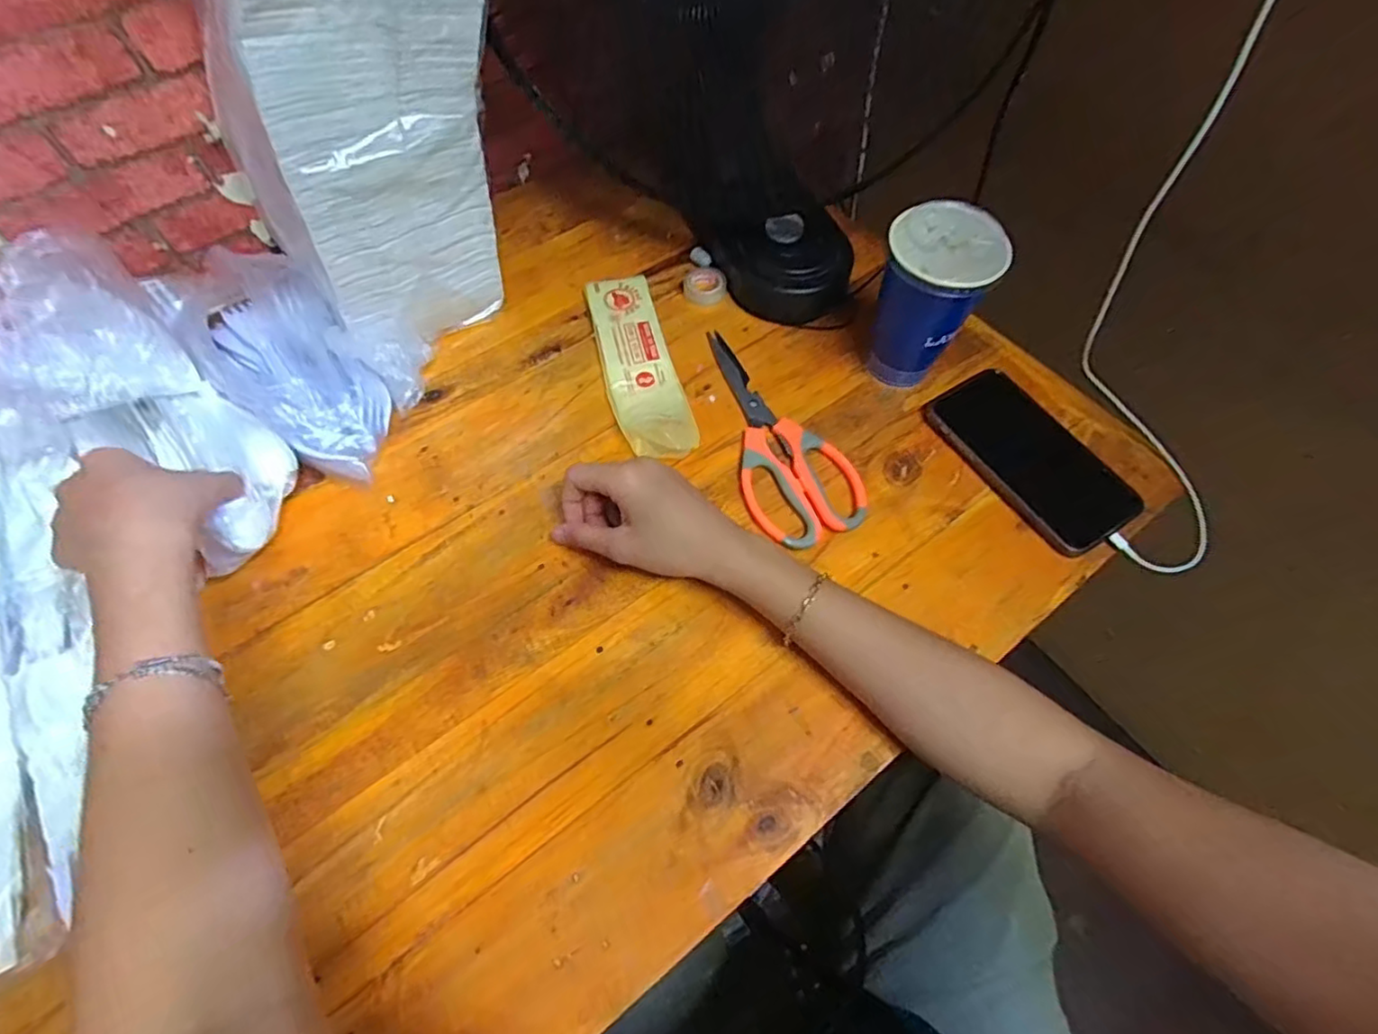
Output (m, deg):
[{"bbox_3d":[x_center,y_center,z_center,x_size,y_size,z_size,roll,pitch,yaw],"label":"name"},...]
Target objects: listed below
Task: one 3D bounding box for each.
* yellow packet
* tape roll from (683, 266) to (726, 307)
[{"bbox_3d":[-0.041,-0.123,0.499,0.056,0.018,0.188,-13,63,-8],"label":"yellow packet"},{"bbox_3d":[0.013,-0.204,0.550,0.037,0.009,0.041,-5,62,-4],"label":"tape roll"}]

